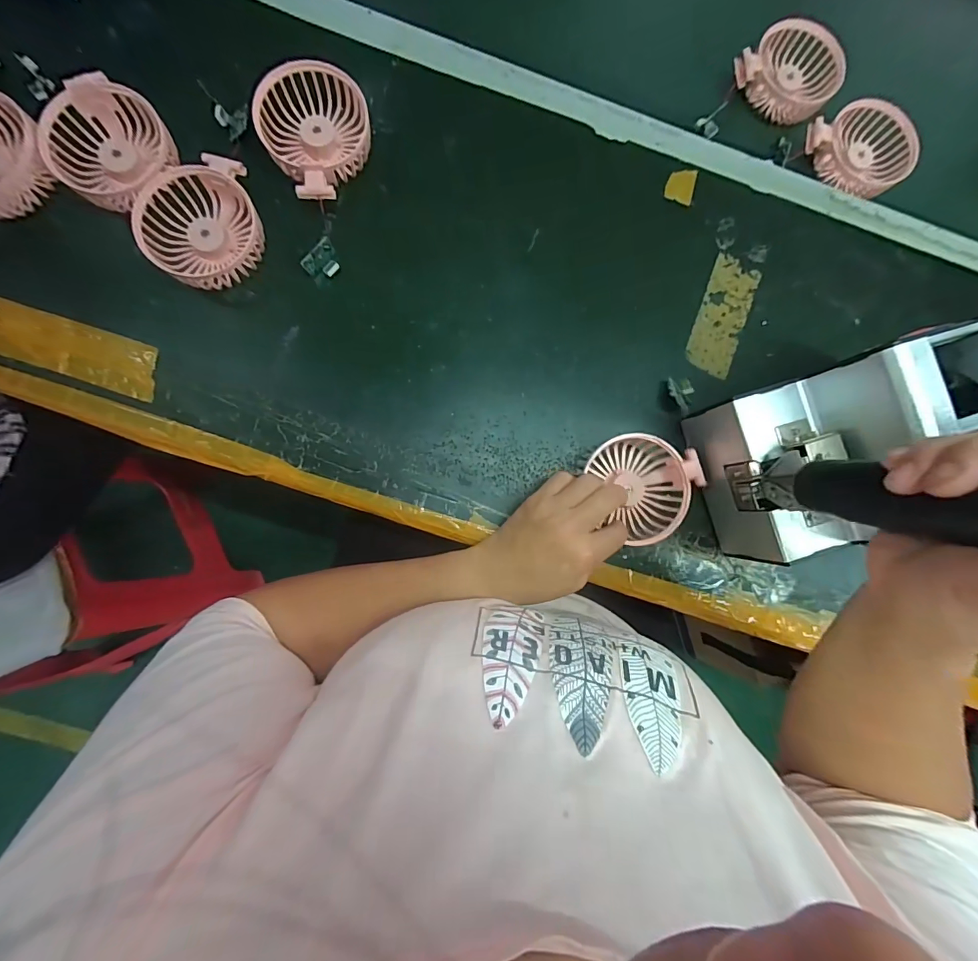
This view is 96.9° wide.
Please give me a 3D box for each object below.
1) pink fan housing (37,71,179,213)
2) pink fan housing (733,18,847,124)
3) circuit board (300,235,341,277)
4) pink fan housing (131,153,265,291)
[{"bbox_3d":[-0.308,-0.272,0.351,0.087,0.023,0.088,0,85,-5],"label":"pink fan housing"},{"bbox_3d":[0.303,-0.407,0.437,0.090,0.035,0.088,0,85,-5],"label":"pink fan housing"},{"bbox_3d":[-0.140,-0.185,0.369,0.031,0.006,0.024,-53,124,-12],"label":"circuit board"},{"bbox_3d":[-0.232,-0.208,0.357,0.091,0.032,0.085,0,85,-5],"label":"pink fan housing"}]

